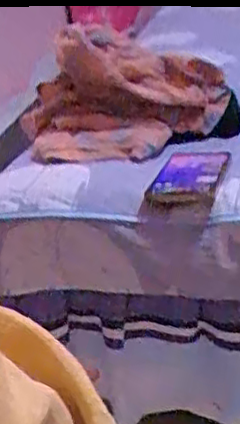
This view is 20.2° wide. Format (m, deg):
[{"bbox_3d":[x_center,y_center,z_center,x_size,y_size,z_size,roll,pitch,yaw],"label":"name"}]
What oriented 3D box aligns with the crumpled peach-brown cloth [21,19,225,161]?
[{"bbox_3d":[-0.015,-0.179,0.980,0.261,0.152,0.250,-22,29,-27],"label":"crumpled peach-brown cloth"}]

